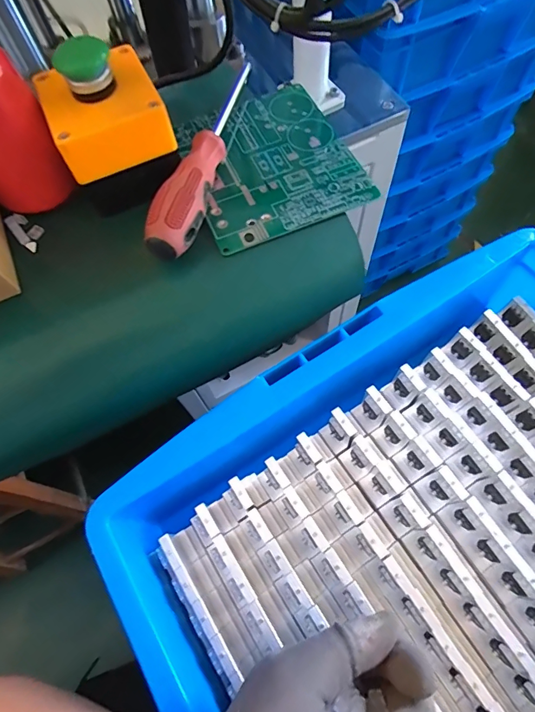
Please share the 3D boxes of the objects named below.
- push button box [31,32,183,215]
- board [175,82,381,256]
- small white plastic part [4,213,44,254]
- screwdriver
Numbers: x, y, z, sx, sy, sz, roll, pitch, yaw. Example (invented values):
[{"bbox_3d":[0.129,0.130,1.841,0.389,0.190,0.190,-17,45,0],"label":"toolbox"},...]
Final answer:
[{"bbox_3d":[-0.104,-0.153,0.285,0.073,0.082,0.069,-21,67,-6],"label":"push button box"},{"bbox_3d":[-0.002,-0.151,0.327,0.119,0.010,0.143,-23,67,-7],"label":"board"},{"bbox_3d":[-0.177,-0.094,0.310,0.017,0.012,0.036,-40,70,-13],"label":"small white plastic part"},{"bbox_3d":[-0.043,-0.153,0.307,0.027,0.027,0.189,12,68,8],"label":"screwdriver"}]

